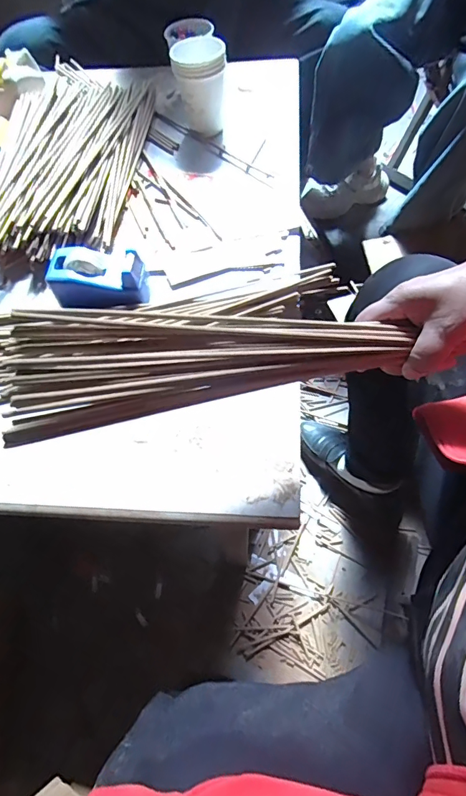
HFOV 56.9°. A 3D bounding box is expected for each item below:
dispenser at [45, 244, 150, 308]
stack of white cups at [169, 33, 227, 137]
[{"bbox_3d":[-0.143,-0.127,0.471,0.099,0.052,0.055,6,62,8],"label":"dispenser"},{"bbox_3d":[-0.044,-0.446,0.620,0.074,0.100,0.081,-8,61,0],"label":"stack of white cups"}]

